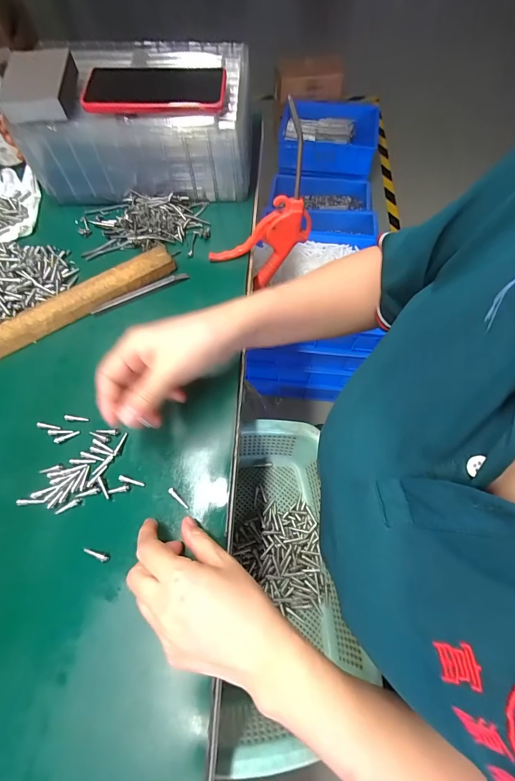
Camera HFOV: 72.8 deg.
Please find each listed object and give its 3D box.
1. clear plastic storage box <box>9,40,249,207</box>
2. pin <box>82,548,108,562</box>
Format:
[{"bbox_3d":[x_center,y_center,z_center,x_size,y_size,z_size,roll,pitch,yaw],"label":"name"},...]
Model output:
[{"bbox_3d":[-0.150,-0.354,0.472,0.276,0.121,0.157,-1,65,-1],"label":"clear plastic storage box"},{"bbox_3d":[-0.142,0.144,0.306,0.024,0.005,0.007,17,66,7],"label":"pin"}]

